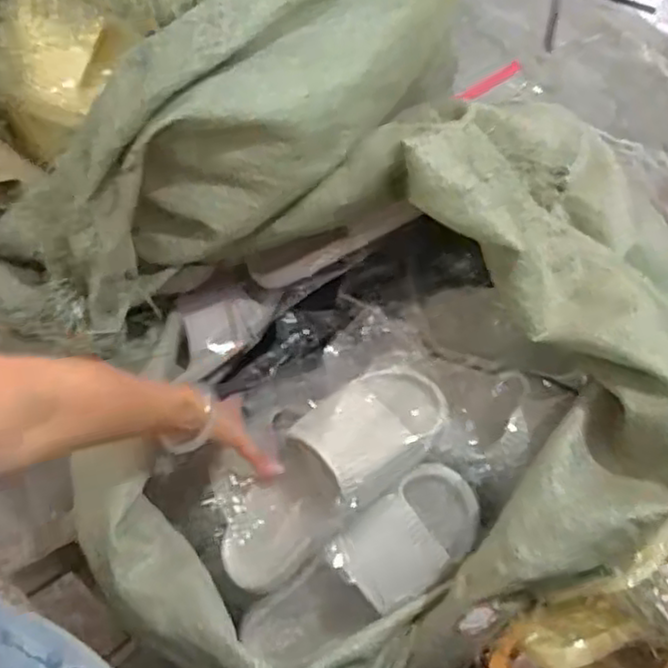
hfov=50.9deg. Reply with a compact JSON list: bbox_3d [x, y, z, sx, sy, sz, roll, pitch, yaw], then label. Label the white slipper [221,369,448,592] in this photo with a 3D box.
[{"bbox_3d":[-0.014,0.133,0.652,0.257,0.074,0.098,-44,75,8],"label":"white slipper"}]

